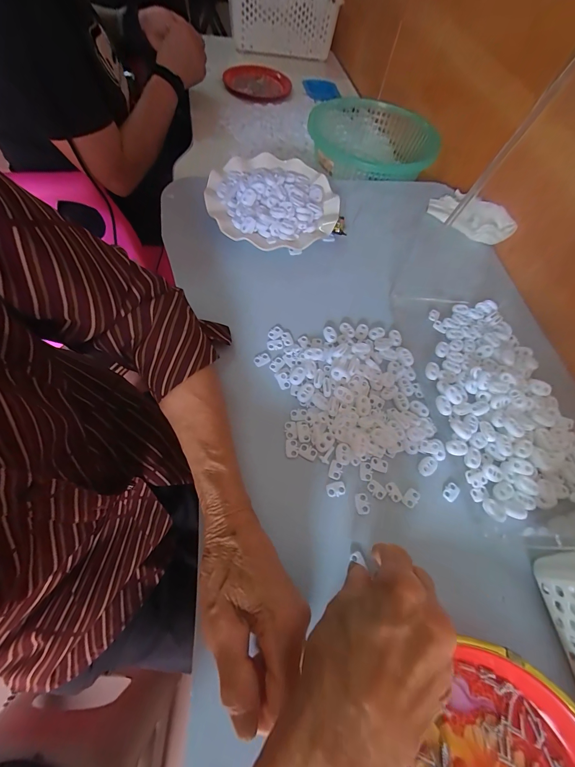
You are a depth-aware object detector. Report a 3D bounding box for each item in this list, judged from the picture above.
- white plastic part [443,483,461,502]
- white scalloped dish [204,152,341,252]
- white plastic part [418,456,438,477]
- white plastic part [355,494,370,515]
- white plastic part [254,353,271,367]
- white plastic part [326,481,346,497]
[{"bbox_3d":[0.162,0.107,0.298,0.018,0.004,0.013,-39,73,-21],"label":"white plastic part"},{"bbox_3d":[-0.019,-0.251,0.431,0.181,0.041,0.171,2,63,-4],"label":"white scalloped dish"},{"bbox_3d":[0.142,0.083,0.306,0.020,0.005,0.016,-27,69,-18],"label":"white plastic part"},{"bbox_3d":[0.070,0.113,0.284,0.013,0.004,0.018,-2,63,-7],"label":"white plastic part"},{"bbox_3d":[-0.029,-0.027,0.342,0.019,0.004,0.012,-27,69,-18],"label":"white plastic part"},{"bbox_3d":[0.046,0.100,0.287,0.019,0.004,0.013,-8,64,-9],"label":"white plastic part"}]

